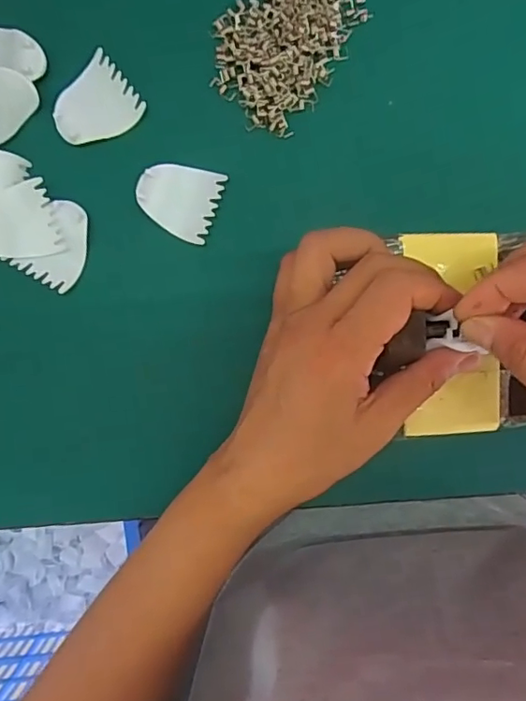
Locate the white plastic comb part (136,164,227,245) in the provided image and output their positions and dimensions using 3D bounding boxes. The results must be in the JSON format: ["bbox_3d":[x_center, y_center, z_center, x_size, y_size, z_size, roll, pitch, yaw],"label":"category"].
[{"bbox_3d":[-0.047,-0.083,0.294,0.043,0.004,0.037,21,94,-1],"label":"white plastic comb part"}]

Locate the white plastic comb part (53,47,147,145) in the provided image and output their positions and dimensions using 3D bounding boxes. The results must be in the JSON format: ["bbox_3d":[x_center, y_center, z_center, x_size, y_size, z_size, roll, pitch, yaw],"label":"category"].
[{"bbox_3d":[-0.090,-0.131,0.295,0.044,0.005,0.038,-44,92,3],"label":"white plastic comb part"}]

